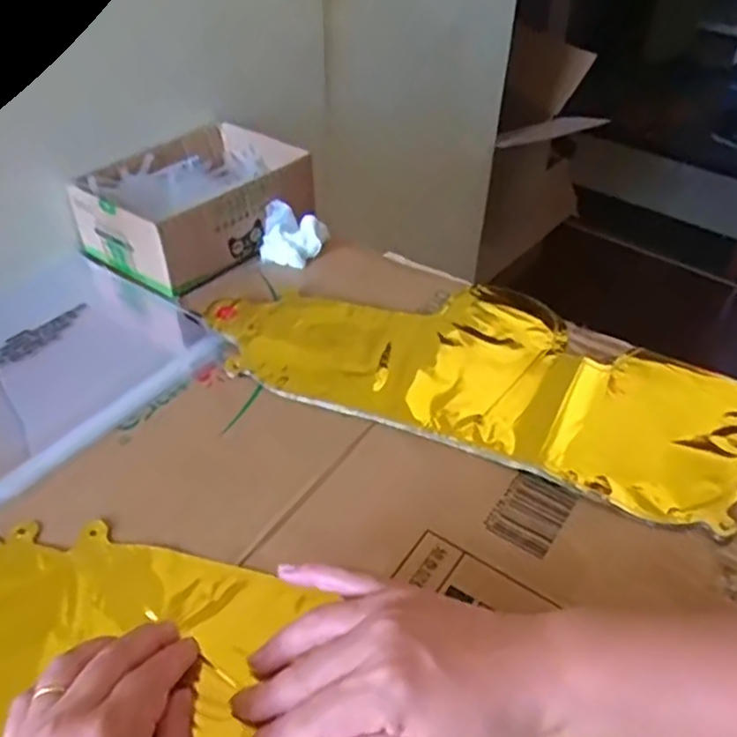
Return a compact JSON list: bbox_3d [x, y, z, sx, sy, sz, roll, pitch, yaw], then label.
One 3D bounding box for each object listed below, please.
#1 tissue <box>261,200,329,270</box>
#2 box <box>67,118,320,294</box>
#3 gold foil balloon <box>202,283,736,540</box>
[{"bbox_3d":[-0.068,-0.123,0.629,0.054,0.038,0.048,14,43,14],"label":"tissue"},{"bbox_3d":[-0.157,-0.154,0.639,0.137,0.066,0.184,29,48,27],"label":"box"},{"bbox_3d":[0.088,-0.007,0.524,0.395,0.011,0.182,18,44,18],"label":"gold foil balloon"}]

